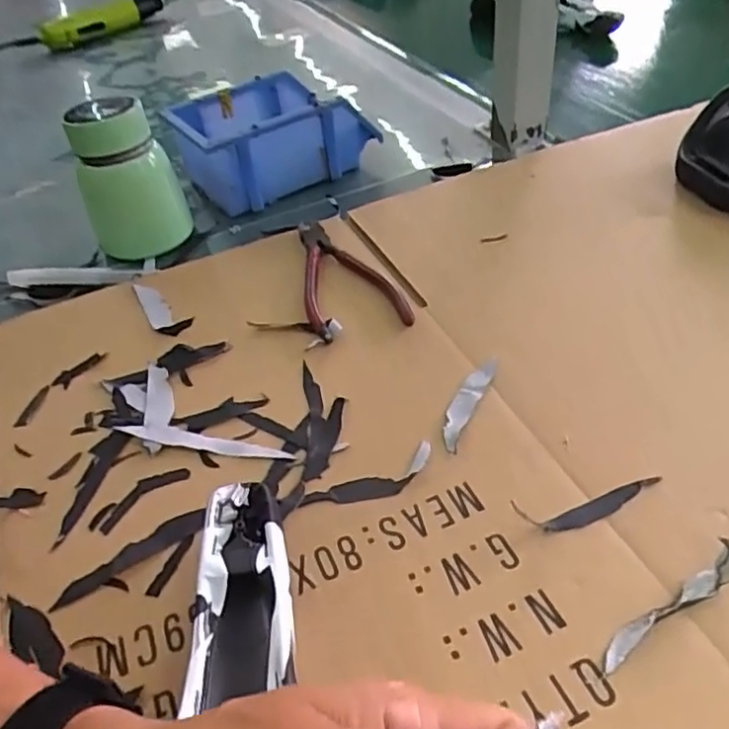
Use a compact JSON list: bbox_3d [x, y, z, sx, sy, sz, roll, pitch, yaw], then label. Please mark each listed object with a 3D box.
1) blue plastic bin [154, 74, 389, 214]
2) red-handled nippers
[{"bbox_3d":[-0.100,-0.231,0.630,0.167,0.074,0.146,-31,48,-22],"label":"blue plastic bin"},{"bbox_3d":[-0.013,-0.074,0.483,0.071,0.014,0.140,-10,45,-3],"label":"red-handled nippers"}]

